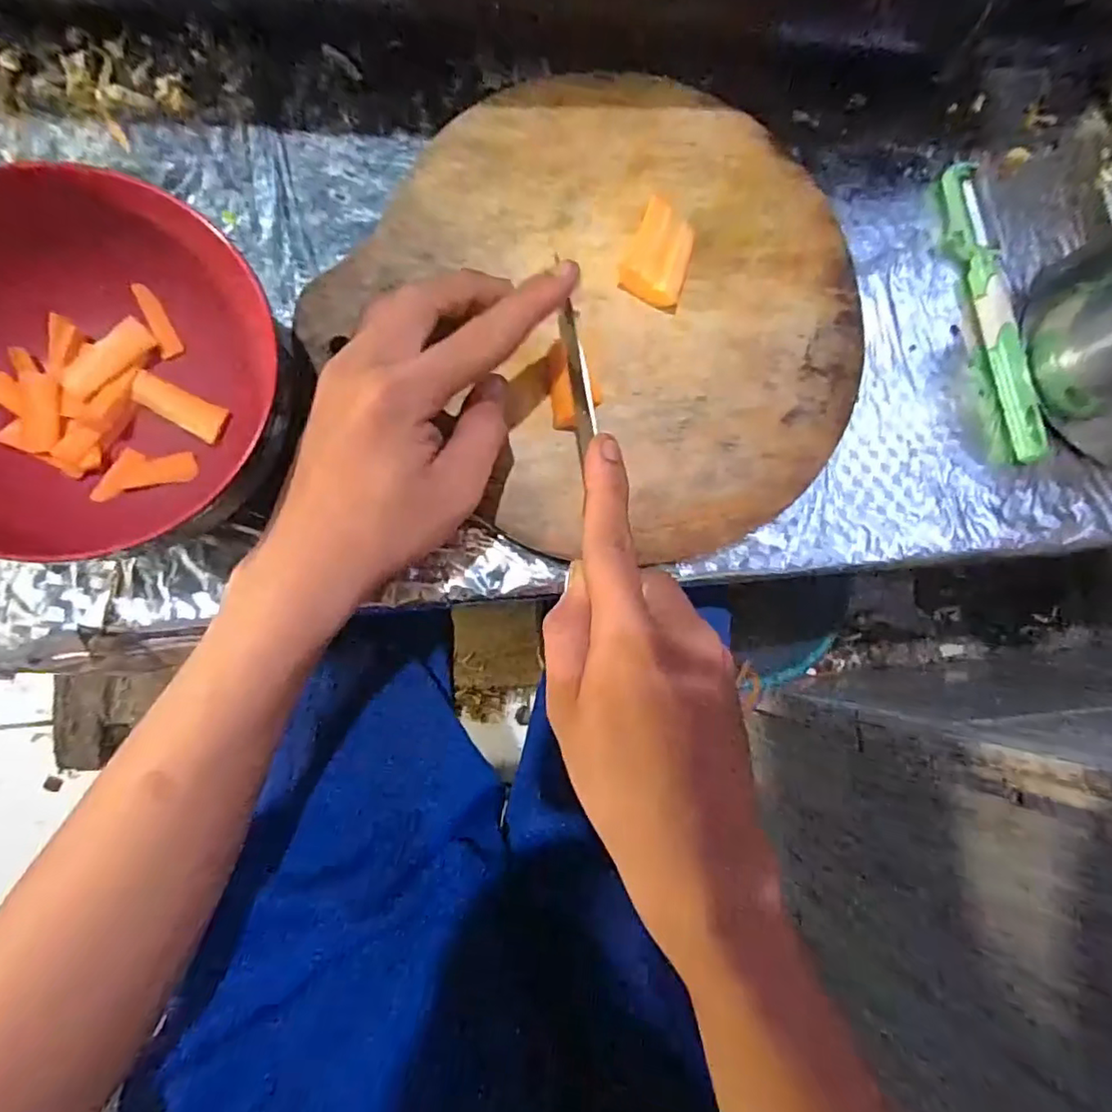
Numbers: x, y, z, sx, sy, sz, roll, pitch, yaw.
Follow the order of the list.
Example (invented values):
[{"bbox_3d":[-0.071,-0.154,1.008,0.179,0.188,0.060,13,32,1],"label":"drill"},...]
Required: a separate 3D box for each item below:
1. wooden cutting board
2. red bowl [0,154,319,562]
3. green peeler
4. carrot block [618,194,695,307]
[{"bbox_3d":[0.034,-0.117,0.284,0.238,0.019,0.229,34,81,-4],"label":"wooden cutting board"},{"bbox_3d":[-0.184,-0.075,0.239,0.139,0.062,0.128,1,85,-9],"label":"red bowl"},{"bbox_3d":[0.246,-0.138,0.337,0.028,0.013,0.173,-9,87,-9],"label":"green peeler"},{"bbox_3d":[0.049,-0.142,0.283,0.031,0.015,0.043,20,83,-6],"label":"carrot block"}]

